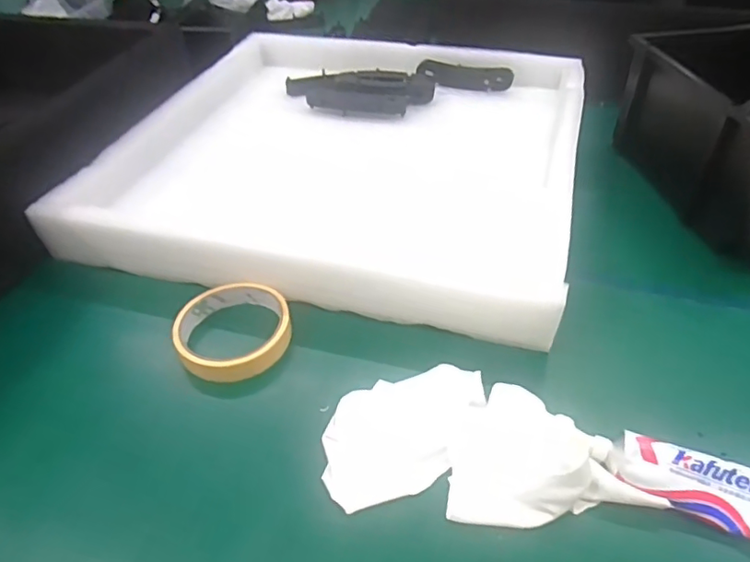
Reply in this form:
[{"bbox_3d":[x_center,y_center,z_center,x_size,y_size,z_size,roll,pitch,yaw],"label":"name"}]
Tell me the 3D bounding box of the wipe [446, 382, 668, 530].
[{"bbox_3d":[0.105,0.103,0.343,0.115,0.035,0.084,3,44,6],"label":"wipe"}]

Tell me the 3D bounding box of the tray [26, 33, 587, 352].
[{"bbox_3d":[-0.022,-0.143,0.597,0.441,0.053,0.435,11,44,13],"label":"tray"}]

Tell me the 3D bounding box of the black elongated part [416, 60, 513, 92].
[{"bbox_3d":[0.115,-0.264,0.721,0.119,0.031,0.005,11,1,12],"label":"black elongated part"}]

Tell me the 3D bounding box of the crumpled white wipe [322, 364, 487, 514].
[{"bbox_3d":[0.023,0.096,0.369,0.123,0.016,0.072,-21,47,-20],"label":"crumpled white wipe"}]

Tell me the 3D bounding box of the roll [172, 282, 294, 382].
[{"bbox_3d":[-0.111,0.037,0.436,0.090,0.019,0.089,-1,43,1],"label":"roll"}]

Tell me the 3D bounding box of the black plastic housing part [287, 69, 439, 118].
[{"bbox_3d":[-0.020,-0.236,0.701,0.184,0.026,0.069,7,44,9],"label":"black plastic housing part"}]

